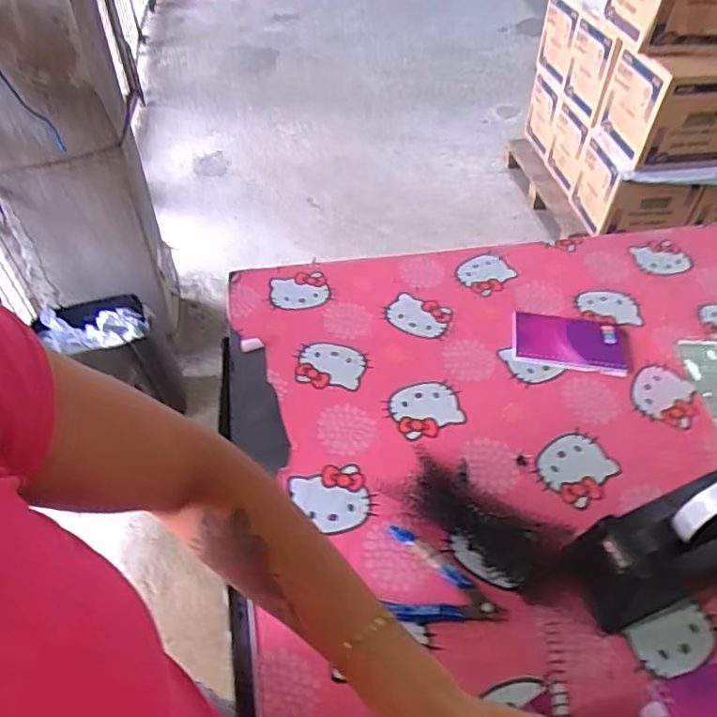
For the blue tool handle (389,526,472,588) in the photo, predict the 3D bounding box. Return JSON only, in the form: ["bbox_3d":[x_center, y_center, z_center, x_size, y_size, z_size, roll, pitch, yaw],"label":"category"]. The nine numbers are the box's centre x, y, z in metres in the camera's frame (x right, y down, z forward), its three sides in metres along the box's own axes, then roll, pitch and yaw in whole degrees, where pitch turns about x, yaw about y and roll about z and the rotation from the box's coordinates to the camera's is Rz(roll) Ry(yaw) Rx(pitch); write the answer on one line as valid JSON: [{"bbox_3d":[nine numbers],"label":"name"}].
[{"bbox_3d":[0.064,0.181,0.551,0.086,0.008,0.013,33,53,26],"label":"blue tool handle"}]

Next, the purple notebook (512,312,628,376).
[{"bbox_3d":[0.256,-0.021,0.738,0.132,0.008,0.086,10,47,7],"label":"purple notebook"}]

